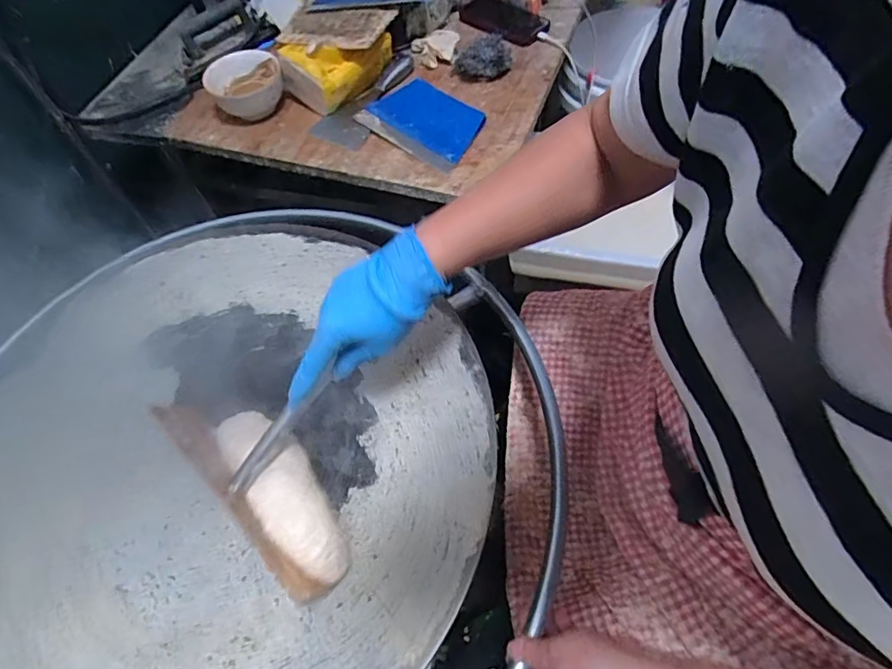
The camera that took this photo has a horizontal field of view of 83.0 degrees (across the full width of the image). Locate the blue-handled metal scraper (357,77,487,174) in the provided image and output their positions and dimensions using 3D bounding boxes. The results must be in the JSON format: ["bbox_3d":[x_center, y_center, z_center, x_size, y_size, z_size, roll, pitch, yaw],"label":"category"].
[{"bbox_3d":[-0.030,-0.326,0.767,0.185,0.016,0.131,36,68,23],"label":"blue-handled metal scraper"}]

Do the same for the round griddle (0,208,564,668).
[{"bbox_3d":[-0.214,0.126,0.514,0.640,0.052,0.672,-2,58,3],"label":"round griddle"}]

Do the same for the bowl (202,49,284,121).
[{"bbox_3d":[-0.322,-0.401,0.811,0.112,0.073,0.119,-2,58,3],"label":"bowl"}]

